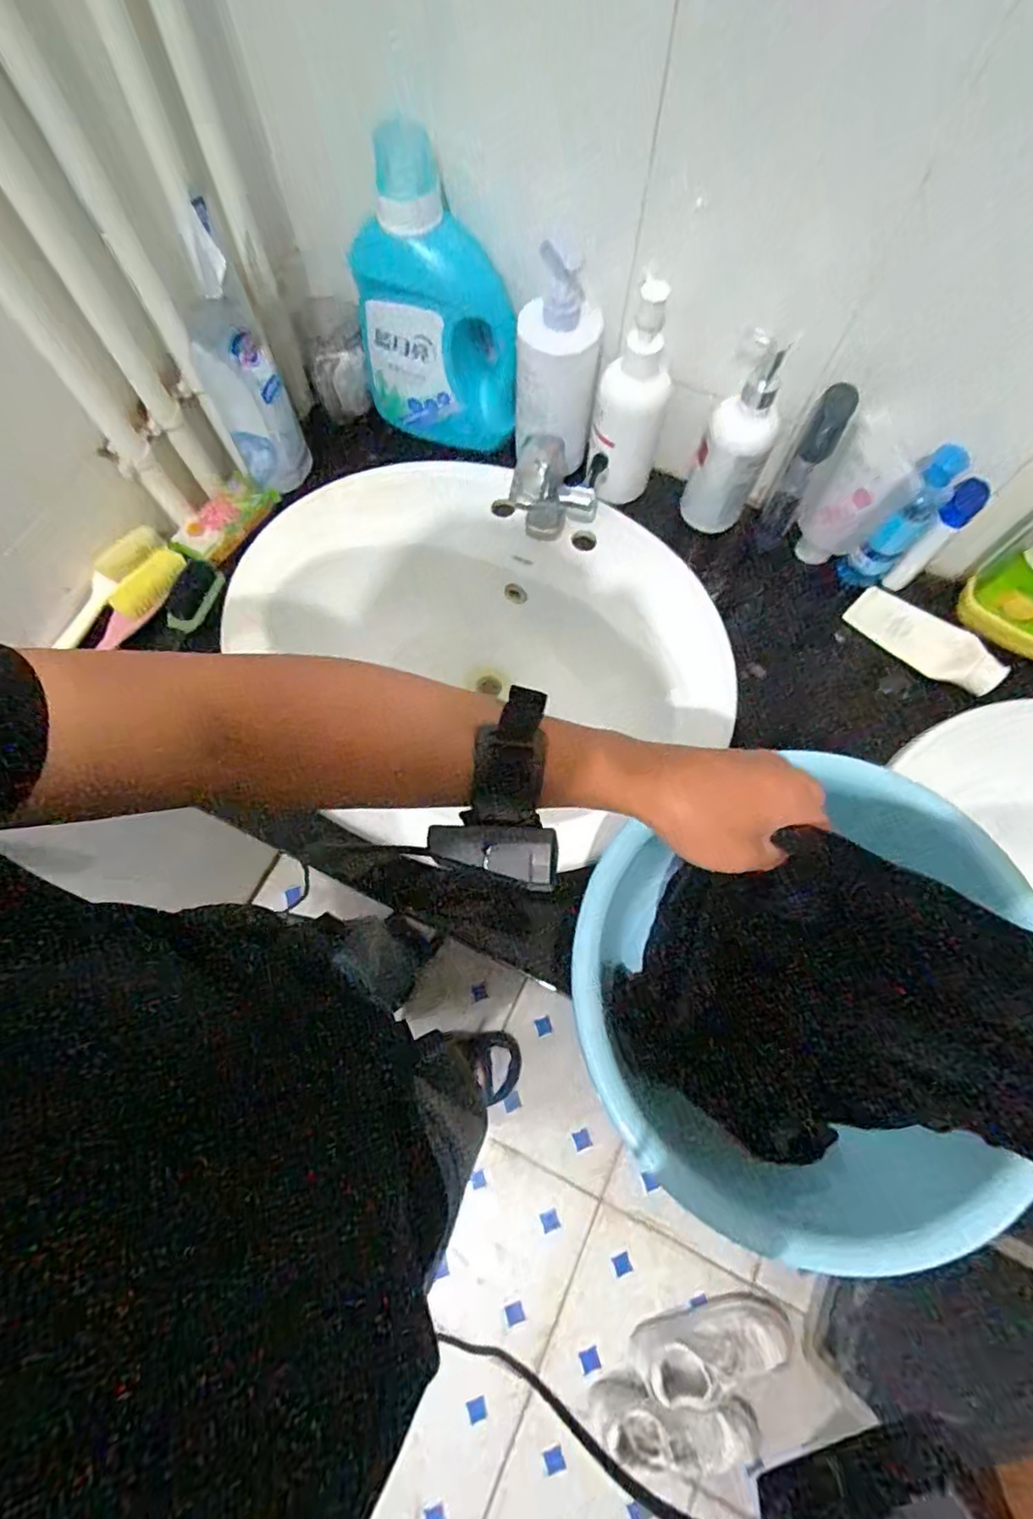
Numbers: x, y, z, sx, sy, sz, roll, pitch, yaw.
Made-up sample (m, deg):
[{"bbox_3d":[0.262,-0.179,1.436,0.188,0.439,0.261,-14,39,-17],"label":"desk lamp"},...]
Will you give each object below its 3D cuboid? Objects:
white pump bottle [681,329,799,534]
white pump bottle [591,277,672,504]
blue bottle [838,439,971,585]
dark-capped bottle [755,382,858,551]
[{"bbox_3d":[0.216,-0.312,0.611,0.066,0.183,0.054,22,72,7],"label":"white pump bottle"},{"bbox_3d":[0.108,-0.344,0.604,0.072,0.209,0.056,13,71,4],"label":"white pump bottle"},{"bbox_3d":[0.372,-0.228,0.602,0.037,0.158,0.043,-43,76,-14],"label":"blue bottle"},{"bbox_3d":[0.283,-0.283,0.616,0.032,0.172,0.034,32,74,10],"label":"dark-capped bottle"}]

